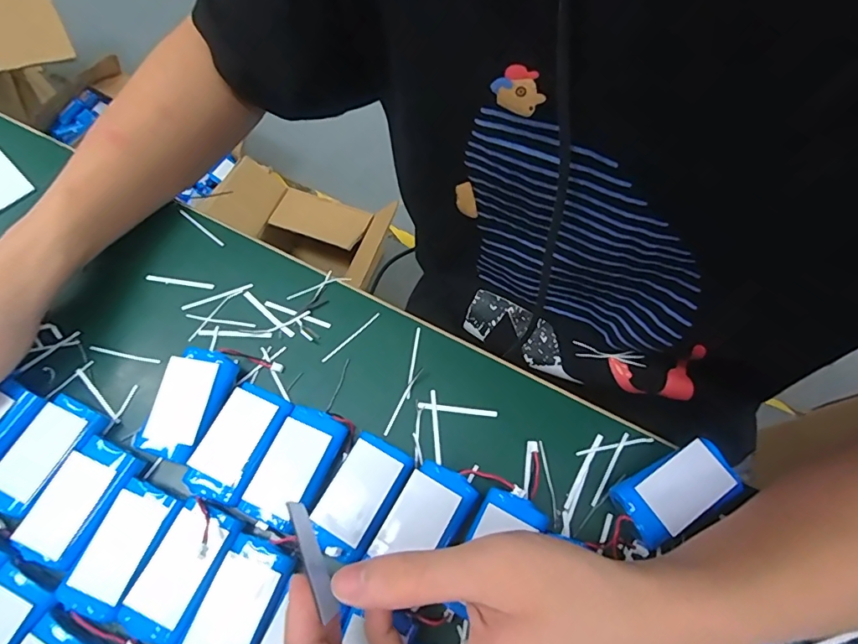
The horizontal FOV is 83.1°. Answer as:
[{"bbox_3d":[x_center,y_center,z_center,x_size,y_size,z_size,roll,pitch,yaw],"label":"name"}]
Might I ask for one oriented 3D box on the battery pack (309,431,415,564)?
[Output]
[{"bbox_3d":[-0.039,0.100,0.277,0.036,0.018,0.064,28,65,14],"label":"battery pack"}]

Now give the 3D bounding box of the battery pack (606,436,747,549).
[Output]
[{"bbox_3d":[0.140,0.097,0.278,0.067,0.024,0.035,-24,65,-13],"label":"battery pack"}]

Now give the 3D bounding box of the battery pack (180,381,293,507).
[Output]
[{"bbox_3d":[-0.113,0.073,0.290,0.037,0.016,0.067,21,64,10],"label":"battery pack"}]

